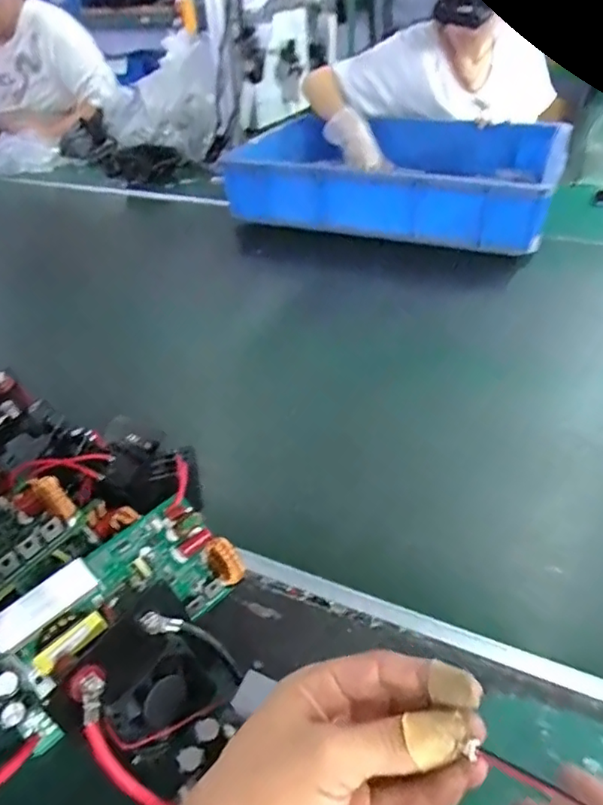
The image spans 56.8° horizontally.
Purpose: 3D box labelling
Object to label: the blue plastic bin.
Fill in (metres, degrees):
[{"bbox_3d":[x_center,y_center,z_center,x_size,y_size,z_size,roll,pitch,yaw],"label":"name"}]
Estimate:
[{"bbox_3d":[0.166,-0.440,1.070,0.576,0.120,0.380,7,40,14],"label":"blue plastic bin"}]

